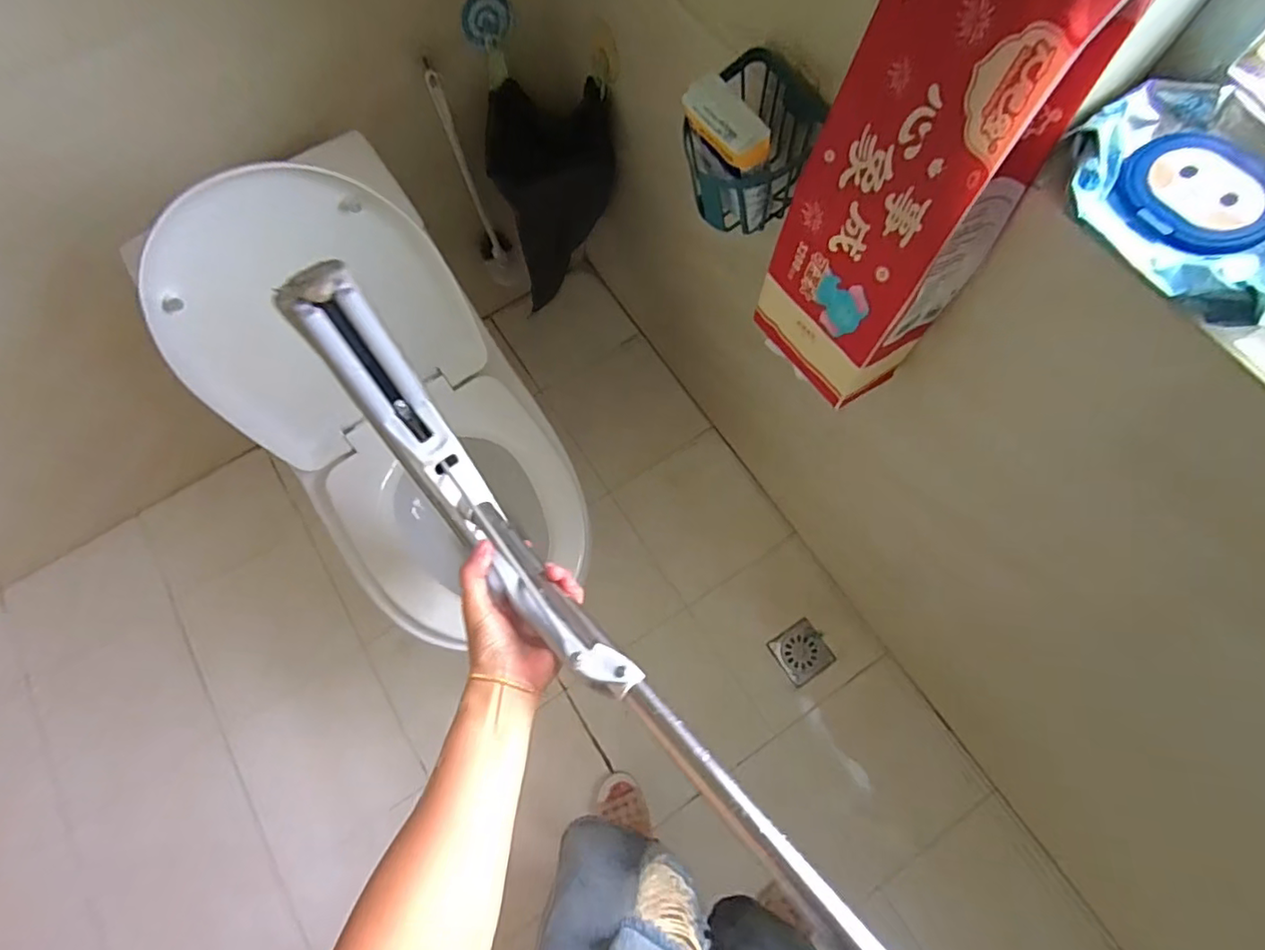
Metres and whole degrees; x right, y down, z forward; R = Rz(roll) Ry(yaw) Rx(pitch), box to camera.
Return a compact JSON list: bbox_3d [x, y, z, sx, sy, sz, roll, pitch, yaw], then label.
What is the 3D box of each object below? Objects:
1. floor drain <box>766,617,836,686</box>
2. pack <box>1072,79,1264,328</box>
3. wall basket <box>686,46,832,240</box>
[{"bbox_3d":[0.351,0.367,1.239,0.102,0.012,0.106,-34,73,-10],"label":"floor drain"},{"bbox_3d":[0.386,-0.185,0.401,0.138,0.048,0.181,-31,73,-9],"label":"pack"},{"bbox_3d":[0.123,-0.348,0.641,0.120,0.114,0.107,-43,75,-12],"label":"wall basket"}]

